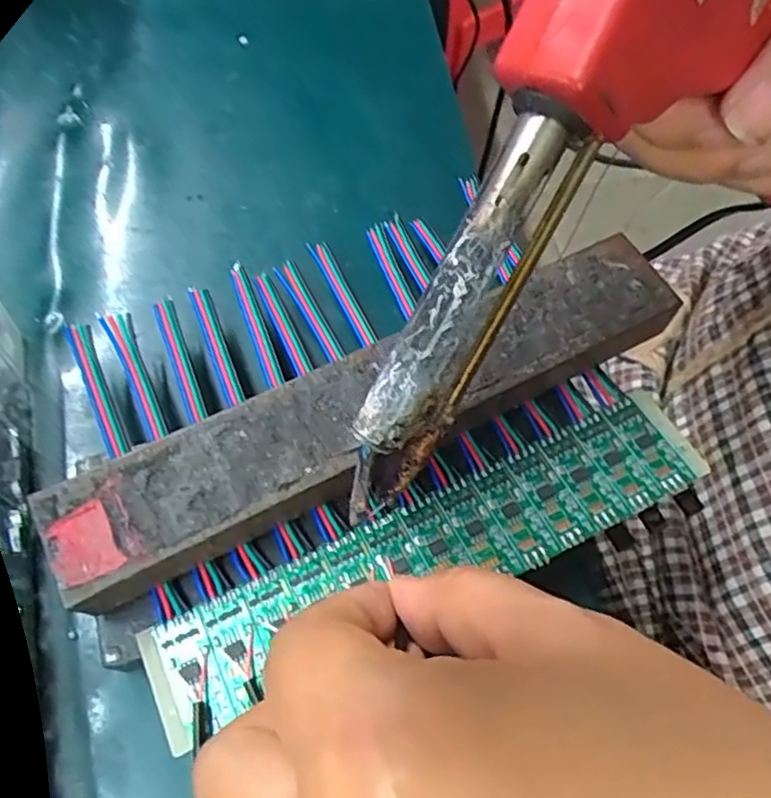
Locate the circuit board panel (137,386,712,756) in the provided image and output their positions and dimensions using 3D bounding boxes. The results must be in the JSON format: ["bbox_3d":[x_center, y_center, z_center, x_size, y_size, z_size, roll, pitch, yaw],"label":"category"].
[{"bbox_3d":[0.016,0.041,0.191,0.164,0.005,0.033,-22,68,-12],"label":"circuit board panel"}]

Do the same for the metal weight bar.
[{"bbox_3d":[0.000,0.004,0.197,0.187,0.021,0.035,-25,69,-15],"label":"metal weight bar"}]

